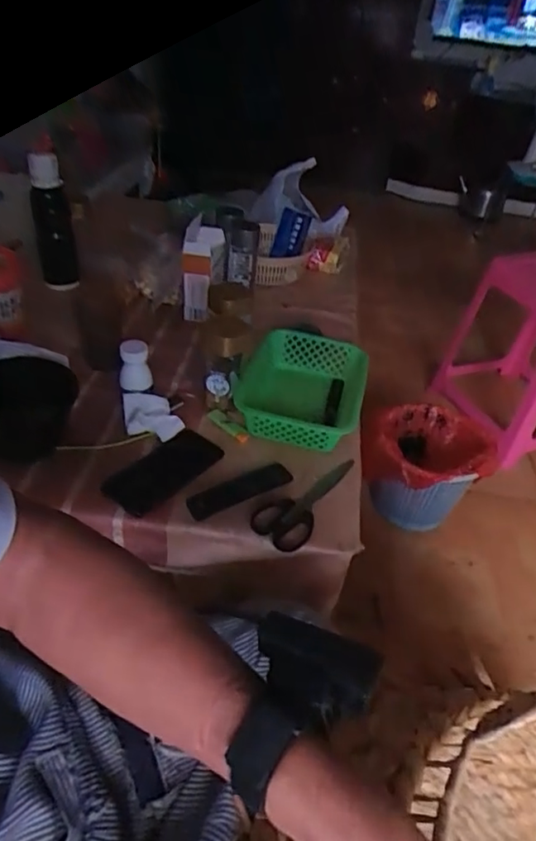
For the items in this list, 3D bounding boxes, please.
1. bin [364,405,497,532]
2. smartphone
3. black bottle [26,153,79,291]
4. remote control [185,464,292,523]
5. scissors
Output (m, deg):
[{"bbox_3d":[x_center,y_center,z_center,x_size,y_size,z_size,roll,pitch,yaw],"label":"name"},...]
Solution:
[{"bbox_3d":[0.355,0.115,1.256,0.238,0.217,0.254,-21,47,-29],"label":"bin"},{"bbox_3d":[-0.140,0.068,0.746,0.081,0.012,0.162,28,44,24],"label":"smartphone"},{"bbox_3d":[-0.424,-0.391,1.073,0.071,0.263,0.061,-8,42,-17],"label":"black bottle"},{"bbox_3d":[-0.034,0.092,0.722,0.153,0.015,0.038,-23,48,-31],"label":"remote control"},{"bbox_3d":[0.054,0.101,0.741,0.073,0.015,0.193,25,43,21],"label":"scissors"}]

